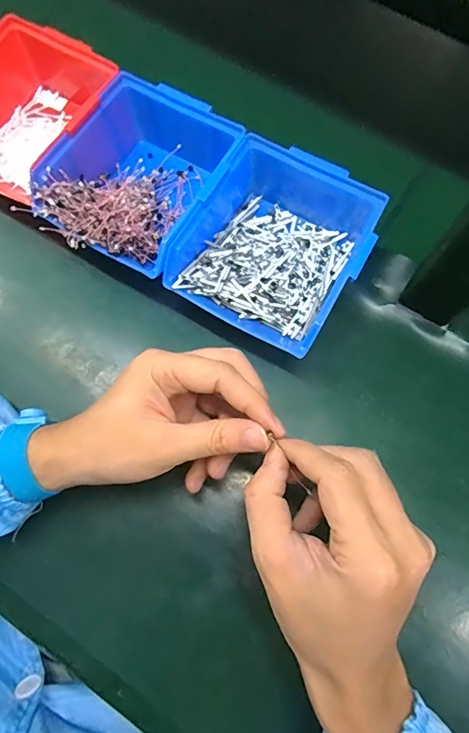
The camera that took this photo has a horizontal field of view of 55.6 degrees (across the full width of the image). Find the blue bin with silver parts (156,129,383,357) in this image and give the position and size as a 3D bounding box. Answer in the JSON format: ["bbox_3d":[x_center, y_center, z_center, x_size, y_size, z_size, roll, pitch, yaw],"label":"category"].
[{"bbox_3d":[0.035,-0.099,0.350,0.124,0.068,0.148,24,75,7],"label":"blue bin with silver parts"}]

